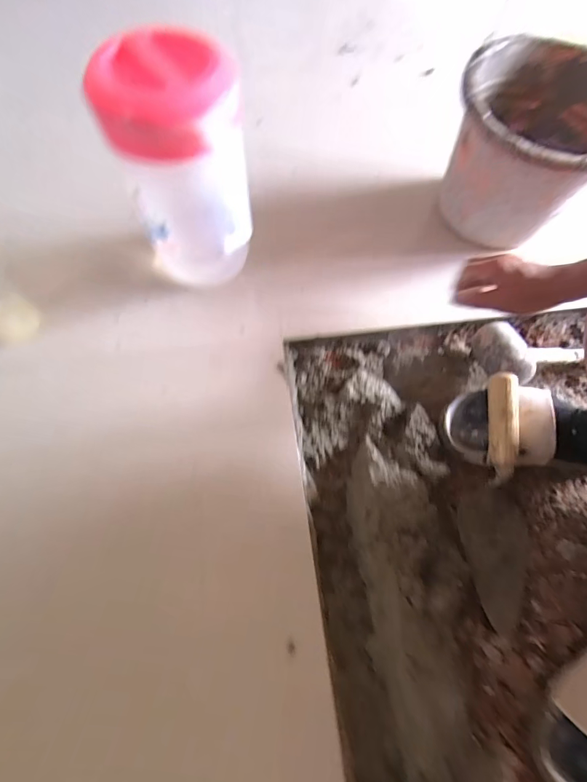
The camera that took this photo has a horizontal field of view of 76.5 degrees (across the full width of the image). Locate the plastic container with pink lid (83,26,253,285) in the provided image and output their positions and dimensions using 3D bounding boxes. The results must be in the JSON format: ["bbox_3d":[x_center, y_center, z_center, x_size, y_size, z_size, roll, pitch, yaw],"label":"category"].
[{"bbox_3d":[-0.133,-0.265,0.486,0.143,0.264,0.144,-6,66,-4],"label":"plastic container with pink lid"}]

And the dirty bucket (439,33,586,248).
[{"bbox_3d":[0.353,-0.364,0.554,0.224,0.217,0.272,39,71,15],"label":"dirty bucket"}]

